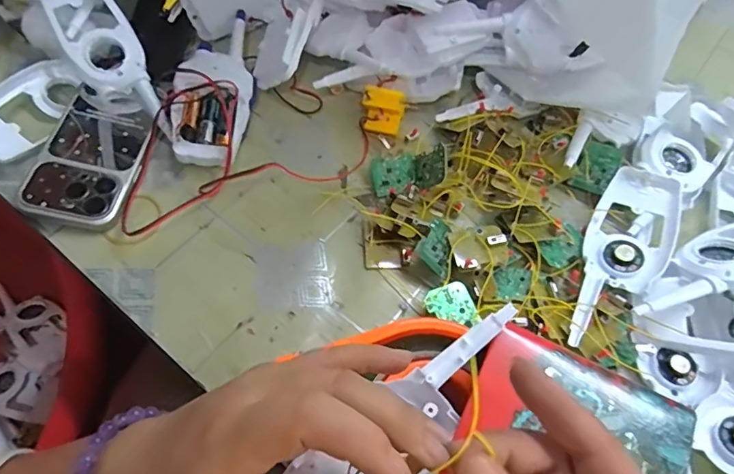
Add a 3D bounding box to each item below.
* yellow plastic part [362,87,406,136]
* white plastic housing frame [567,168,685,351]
[{"bbox_3d":[0.015,-0.111,0.431,0.037,0.038,0.021,5,61,-1],"label":"yellow plastic part"},{"bbox_3d":[0.195,0.012,0.369,0.056,0.016,0.166,28,63,11],"label":"white plastic housing frame"}]

